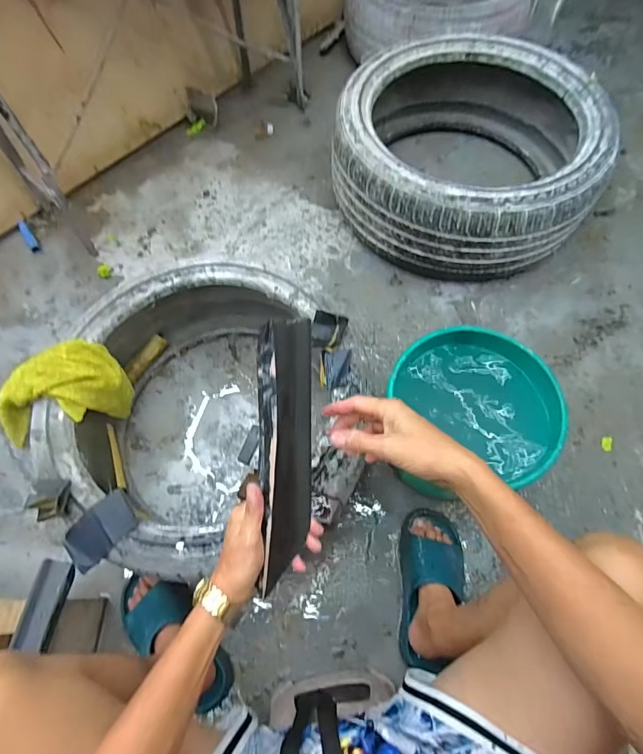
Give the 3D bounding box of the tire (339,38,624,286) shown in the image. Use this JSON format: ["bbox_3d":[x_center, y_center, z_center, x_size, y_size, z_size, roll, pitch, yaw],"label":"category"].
[{"bbox_3d":[0.363,-0.594,1.086,0.644,0.237,0.660,7,66,4],"label":"tire"}]

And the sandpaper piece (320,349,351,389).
[{"bbox_3d":[0.024,-0.016,0.722,0.050,0.017,0.067,5,66,3],"label":"sandpaper piece"}]

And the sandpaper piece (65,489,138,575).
[{"bbox_3d":[-0.331,0.230,0.620,0.071,0.014,0.105,40,72,17],"label":"sandpaper piece"}]

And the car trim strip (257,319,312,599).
[{"bbox_3d":[-0.039,0.082,0.427,0.052,0.027,0.274,2,99,2],"label":"car trim strip"}]

